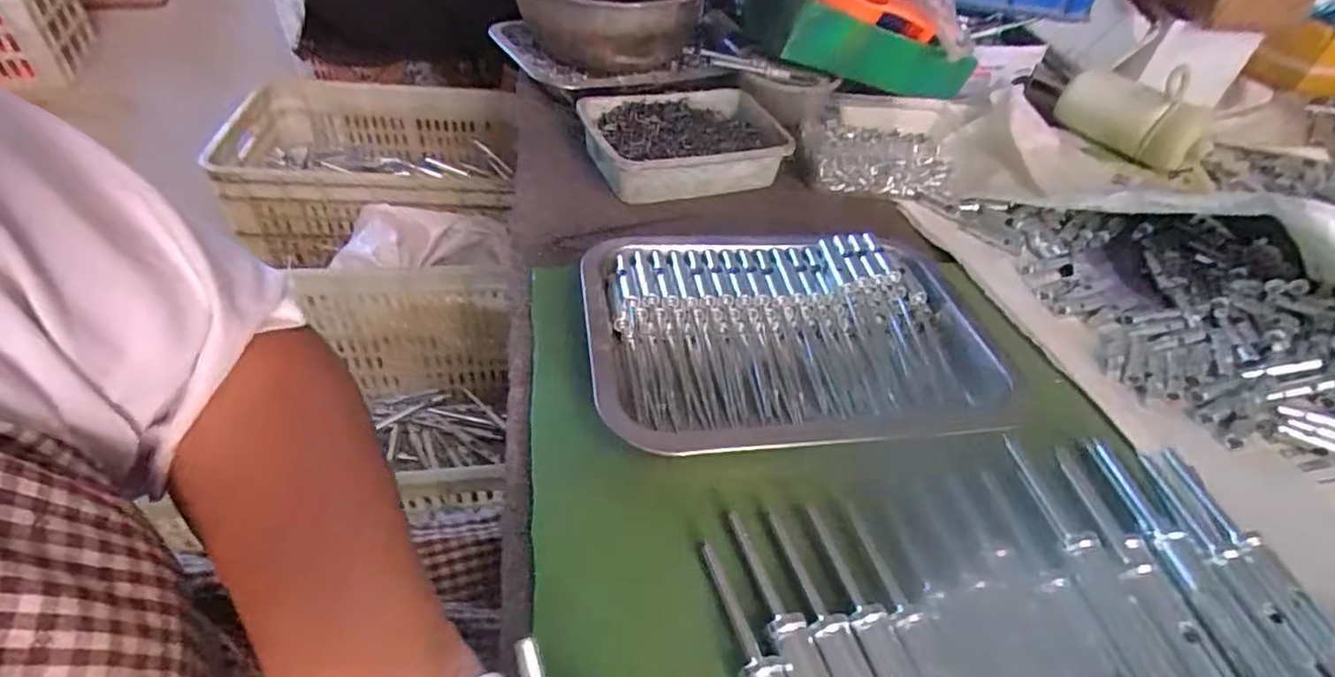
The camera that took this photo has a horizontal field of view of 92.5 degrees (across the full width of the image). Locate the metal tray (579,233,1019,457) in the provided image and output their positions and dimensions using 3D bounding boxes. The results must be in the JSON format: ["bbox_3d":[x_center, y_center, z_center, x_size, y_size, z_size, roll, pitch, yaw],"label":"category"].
[{"bbox_3d":[0.084,0.000,0.412,0.271,0.040,0.187,-2,45,-10],"label":"metal tray"}]

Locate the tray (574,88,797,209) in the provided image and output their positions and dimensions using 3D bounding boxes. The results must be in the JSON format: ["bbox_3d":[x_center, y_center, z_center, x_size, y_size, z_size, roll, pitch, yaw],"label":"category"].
[{"bbox_3d":[0.014,-0.186,0.599,0.187,0.040,0.138,-16,48,-22],"label":"tray"}]

